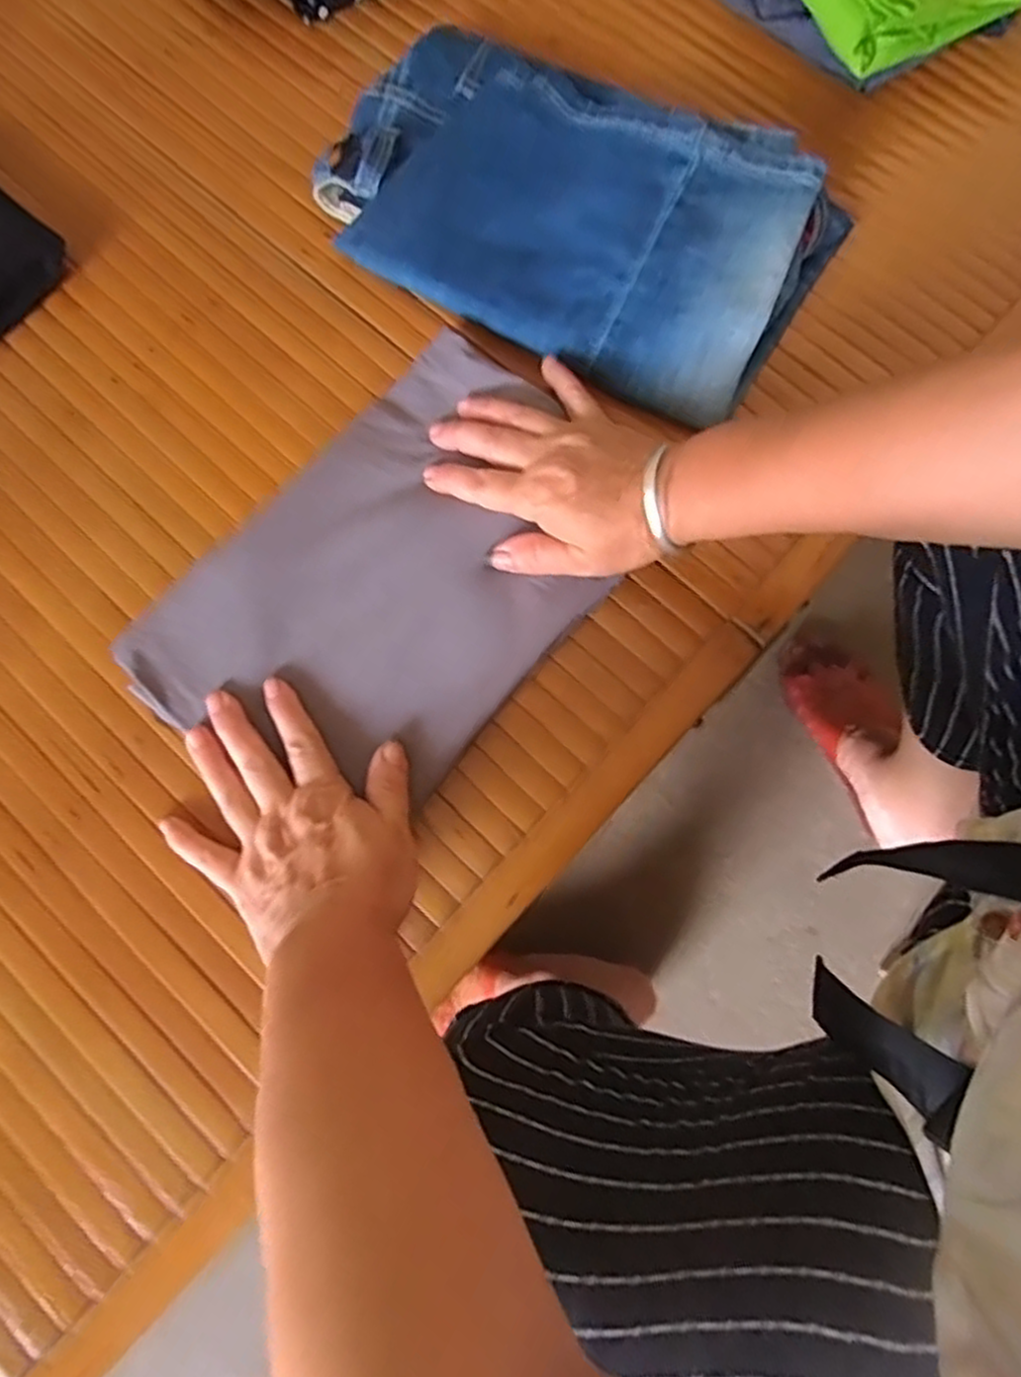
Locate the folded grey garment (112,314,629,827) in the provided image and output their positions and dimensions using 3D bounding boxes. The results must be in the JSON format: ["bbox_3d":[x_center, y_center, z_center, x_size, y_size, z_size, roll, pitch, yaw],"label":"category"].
[{"bbox_3d":[-0.063,-0.060,0.421,0.179,0.024,0.268,40,79,9],"label":"folded grey garment"}]

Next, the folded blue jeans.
[{"bbox_3d":[0.039,-0.305,0.471,0.311,0.045,0.196,28,77,6],"label":"folded blue jeans"}]

